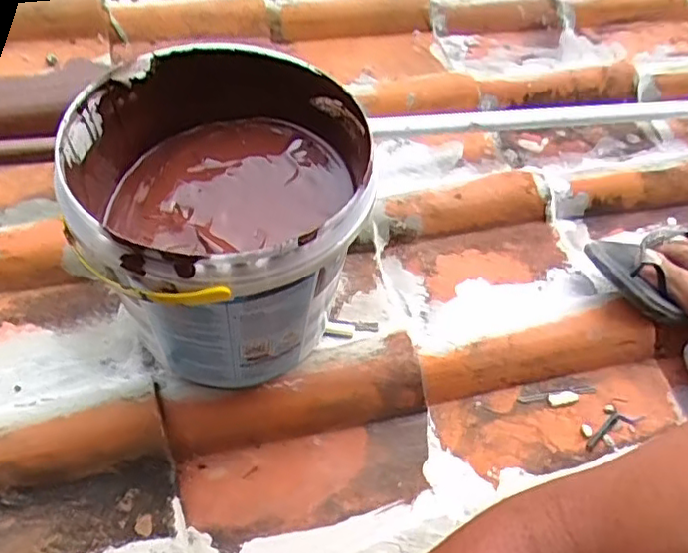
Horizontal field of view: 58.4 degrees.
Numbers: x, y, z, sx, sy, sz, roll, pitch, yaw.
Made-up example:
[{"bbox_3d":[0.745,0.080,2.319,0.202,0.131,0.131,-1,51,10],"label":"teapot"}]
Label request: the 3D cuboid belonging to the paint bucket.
[{"bbox_3d":[-0.078,-0.047,0.462,0.187,0.175,0.195,-2,59,3],"label":"paint bucket"}]

